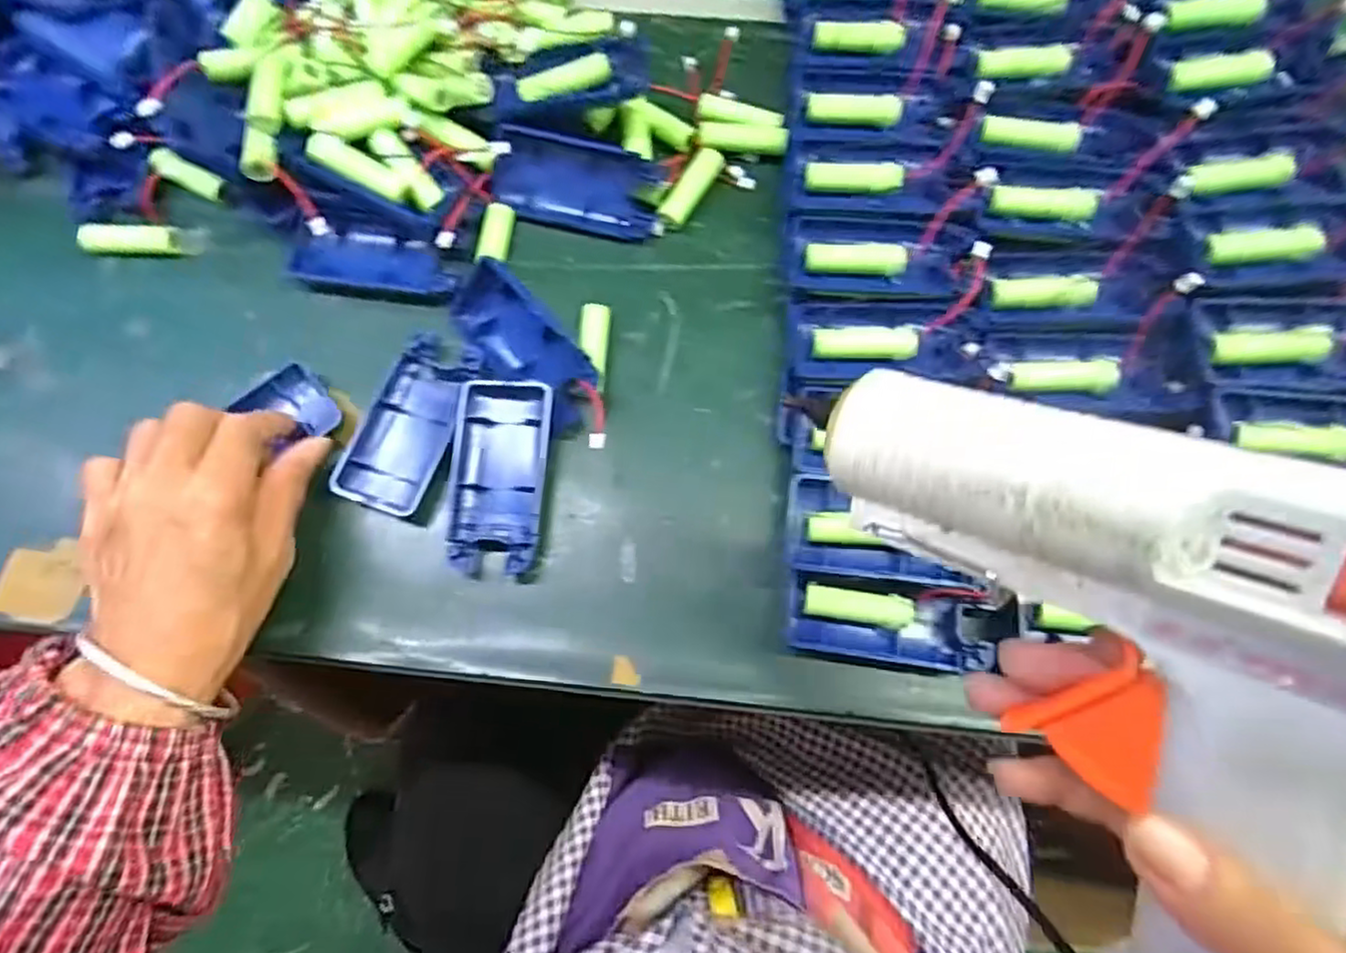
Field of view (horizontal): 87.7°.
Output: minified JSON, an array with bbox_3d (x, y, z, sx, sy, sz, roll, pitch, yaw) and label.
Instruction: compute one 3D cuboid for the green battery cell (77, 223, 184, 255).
[{"bbox_3d":[-0.306,-0.133,0.395,0.055,0.012,0.014,-1,73,2],"label":"green battery cell"}]

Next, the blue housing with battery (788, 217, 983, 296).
[{"bbox_3d":[0.112,-0.116,0.374,0.100,0.024,0.047,1,73,2],"label":"blue housing with battery"}]

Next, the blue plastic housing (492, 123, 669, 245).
[{"bbox_3d":[-0.053,-0.164,0.392,0.093,0.020,0.046,10,102,3],"label":"blue plastic housing"}]

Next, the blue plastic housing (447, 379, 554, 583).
[{"bbox_3d":[-0.086,0.000,0.348,0.046,0.017,0.095,4,74,3],"label":"blue plastic housing"}]

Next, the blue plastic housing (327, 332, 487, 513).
[{"bbox_3d":[-0.132,-0.027,0.359,0.045,0.022,0.093,21,75,8],"label":"blue plastic housing"}]

